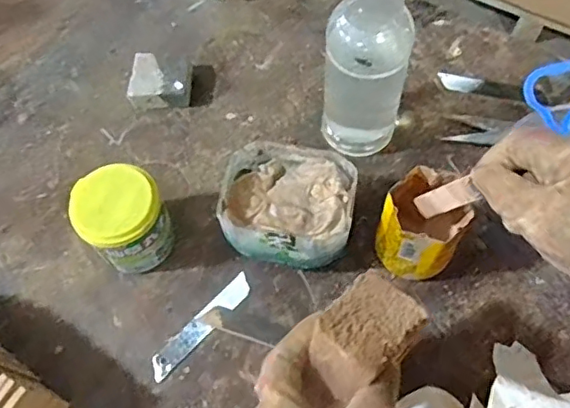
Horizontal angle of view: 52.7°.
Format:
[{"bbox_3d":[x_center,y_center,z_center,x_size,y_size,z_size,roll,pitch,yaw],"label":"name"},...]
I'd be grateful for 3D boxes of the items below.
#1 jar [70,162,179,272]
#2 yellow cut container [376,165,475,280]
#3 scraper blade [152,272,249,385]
[{"bbox_3d":[-0.126,0.012,0.454,0.064,0.062,0.067,1,67,-2],"label":"jar"},{"bbox_3d":[0.103,0.016,0.442,0.058,0.070,0.061,1,67,-2],"label":"yellow cut container"},{"bbox_3d":[-0.066,0.097,0.460,0.019,0.004,0.102,41,73,18],"label":"scraper blade"}]

